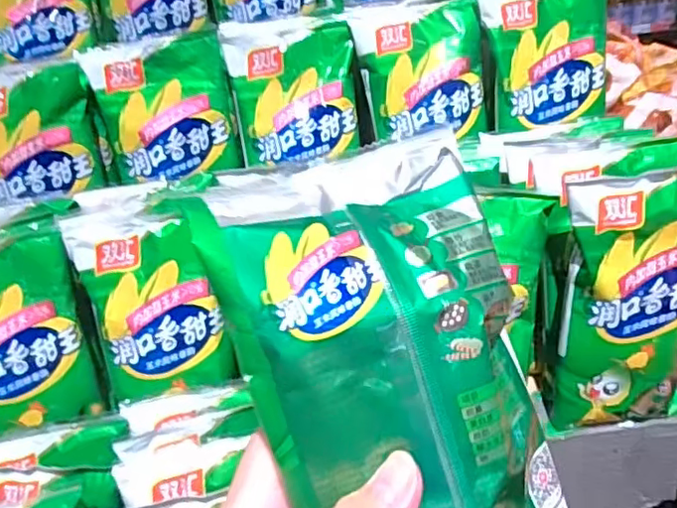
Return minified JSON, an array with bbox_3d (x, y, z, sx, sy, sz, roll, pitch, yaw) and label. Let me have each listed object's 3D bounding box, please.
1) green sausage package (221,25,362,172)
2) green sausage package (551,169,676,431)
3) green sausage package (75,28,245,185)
[{"bbox_3d":[-0.034,-0.133,0.512,0.102,0.112,0.038,-7,4,1],"label":"green sausage package"},{"bbox_3d":[0.204,0.035,0.415,0.101,0.182,0.029,-12,26,-8],"label":"green sausage package"},{"bbox_3d":[-0.139,-0.115,0.489,0.103,0.105,0.028,-15,27,-15],"label":"green sausage package"}]

